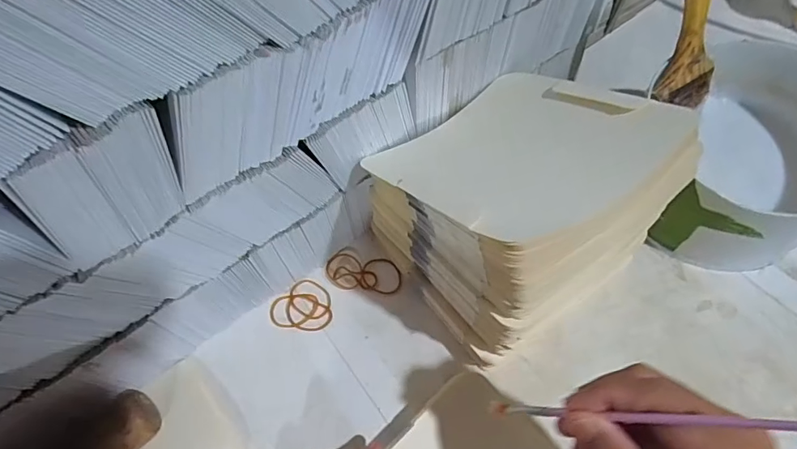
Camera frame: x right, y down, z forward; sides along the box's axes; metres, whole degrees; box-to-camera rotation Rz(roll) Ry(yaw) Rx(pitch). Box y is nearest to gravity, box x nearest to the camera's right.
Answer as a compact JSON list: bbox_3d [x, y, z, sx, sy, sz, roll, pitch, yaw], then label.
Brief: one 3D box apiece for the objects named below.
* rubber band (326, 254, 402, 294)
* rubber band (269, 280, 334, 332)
[{"bbox_3d":[-0.032,0.044,0.426,0.069,0.004,0.034,6,62,7],"label":"rubber band"},{"bbox_3d":[-0.083,0.070,0.414,0.055,0.005,0.045,7,62,7],"label":"rubber band"}]

